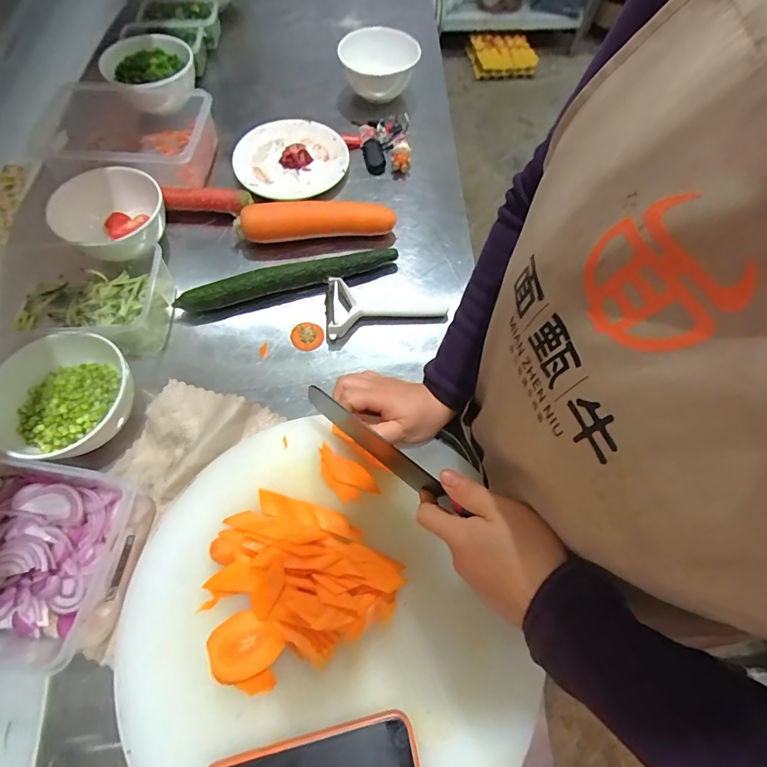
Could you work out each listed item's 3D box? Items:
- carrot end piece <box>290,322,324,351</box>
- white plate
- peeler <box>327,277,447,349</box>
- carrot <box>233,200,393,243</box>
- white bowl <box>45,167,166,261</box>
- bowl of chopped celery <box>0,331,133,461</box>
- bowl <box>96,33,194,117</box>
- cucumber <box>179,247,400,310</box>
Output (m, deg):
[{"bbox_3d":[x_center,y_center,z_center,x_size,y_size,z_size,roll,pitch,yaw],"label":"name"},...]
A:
[{"bbox_3d":[-0.095,-0.060,0.514,0.039,0.007,0.038,1,65,-1],"label":"carrot end piece"},{"bbox_3d":[-0.140,-0.346,0.634,0.164,0.030,0.167,1,65,-1],"label":"white plate"},{"bbox_3d":[0.003,-0.093,0.523,0.153,0.028,0.086,-4,65,-3],"label":"peeler"},{"bbox_3d":[-0.094,-0.225,0.572,0.214,0.049,0.043,-3,65,-3],"label":"carrot"},{"bbox_3d":[-0.357,-0.207,0.542,0.130,0.070,0.135,1,65,-1],"label":"white bowl"},{"bbox_3d":[-0.337,0.018,0.441,0.127,0.063,0.136,14,65,5],"label":"bowl of chopped celery"},{"bbox_3d":[-0.363,-0.483,0.666,0.130,0.075,0.143,1,65,-1],"label":"bowl"},{"bbox_3d":[-0.122,-0.139,0.540,0.280,0.032,0.032,-16,66,-9],"label":"cucumber"}]

